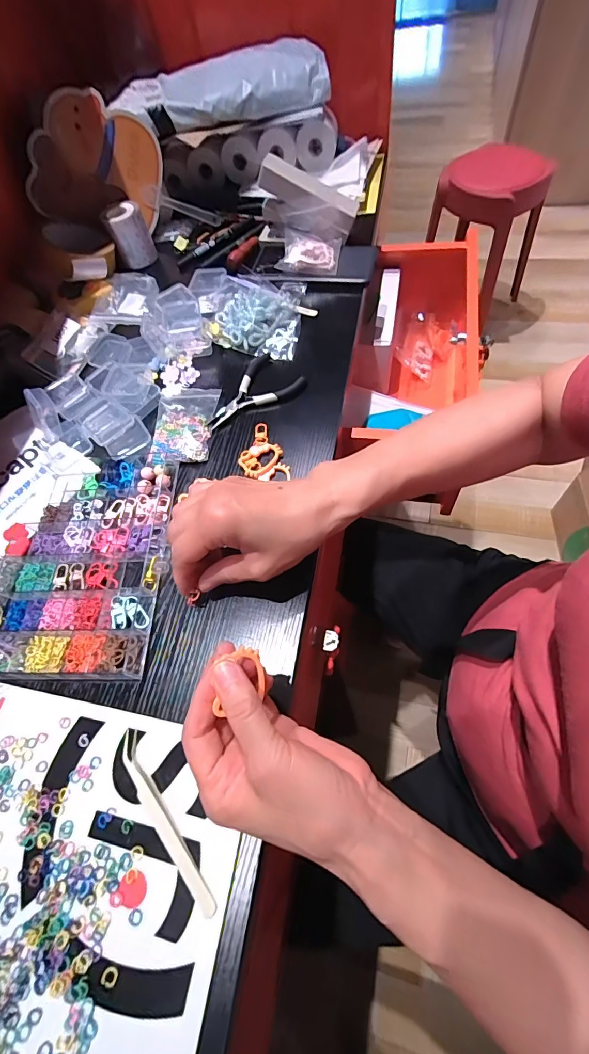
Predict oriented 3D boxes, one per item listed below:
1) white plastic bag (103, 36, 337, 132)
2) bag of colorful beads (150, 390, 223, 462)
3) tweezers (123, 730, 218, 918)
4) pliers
[{"bbox_3d":[-0.097,-0.589,0.544,0.284,0.040,0.117,-7,62,5],"label":"white plastic bag"},{"bbox_3d":[-0.119,-0.111,0.430,0.066,0.011,0.094,1,63,9],"label":"bag of colorful beads"},{"bbox_3d":[-0.089,0.197,0.273,0.015,0.009,0.120,-36,63,-11],"label":"tweezers"},{"bbox_3d":[-0.048,-0.143,0.437,0.104,0.013,0.069,-43,65,-14],"label":"pliers"}]

